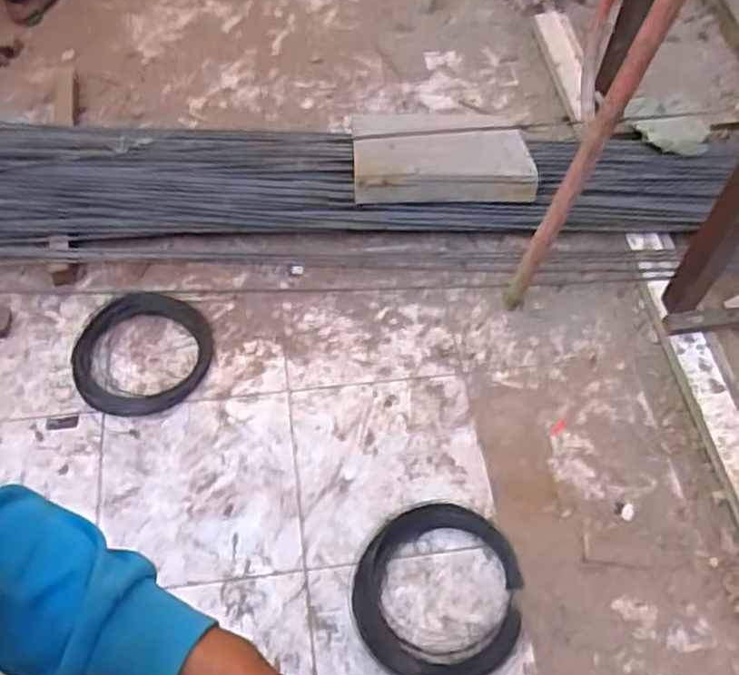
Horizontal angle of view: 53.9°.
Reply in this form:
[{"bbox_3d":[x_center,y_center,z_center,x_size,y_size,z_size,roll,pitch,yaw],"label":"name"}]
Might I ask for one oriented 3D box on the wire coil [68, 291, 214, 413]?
[{"bbox_3d":[-0.512,0.032,1.641,0.301,0.017,0.300,1,57,-2],"label":"wire coil"}]

